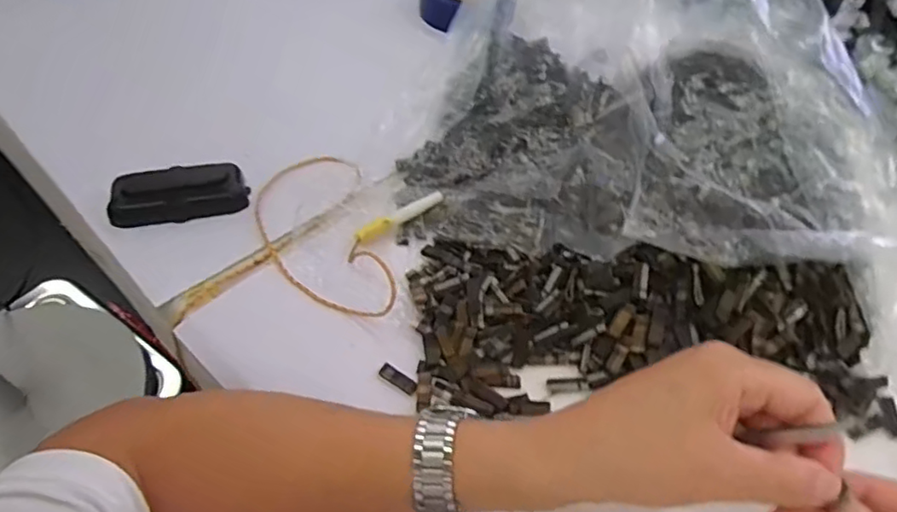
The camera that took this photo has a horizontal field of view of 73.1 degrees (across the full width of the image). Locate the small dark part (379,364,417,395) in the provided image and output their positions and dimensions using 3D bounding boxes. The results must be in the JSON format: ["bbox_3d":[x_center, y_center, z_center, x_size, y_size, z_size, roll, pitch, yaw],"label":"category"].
[{"bbox_3d":[-0.035,0.086,0.423,0.030,0.004,0.010,28,56,20],"label":"small dark part"}]

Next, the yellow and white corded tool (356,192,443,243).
[{"bbox_3d":[-0.042,-0.033,0.510,0.082,0.012,0.012,-28,57,-22],"label":"yellow and white corded tool"}]

